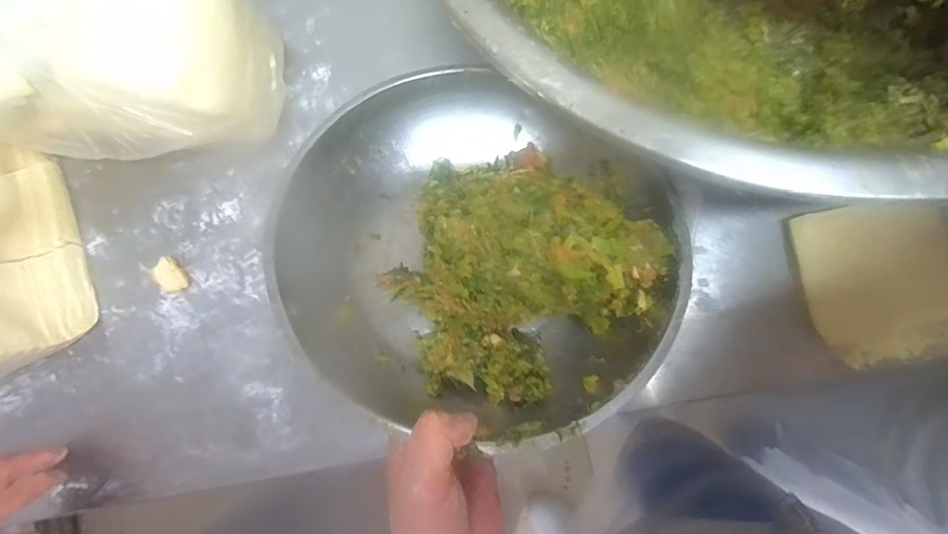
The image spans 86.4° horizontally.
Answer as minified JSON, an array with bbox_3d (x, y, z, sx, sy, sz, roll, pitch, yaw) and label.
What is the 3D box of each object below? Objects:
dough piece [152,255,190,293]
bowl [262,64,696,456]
[{"bbox_3d":[-0.286,0.009,0.475,0.025,0.012,0.032,-40,83,-7],"label":"dough piece"},{"bbox_3d":[0.002,-0.016,0.316,0.245,0.093,0.219,36,81,5],"label":"bowl"}]

